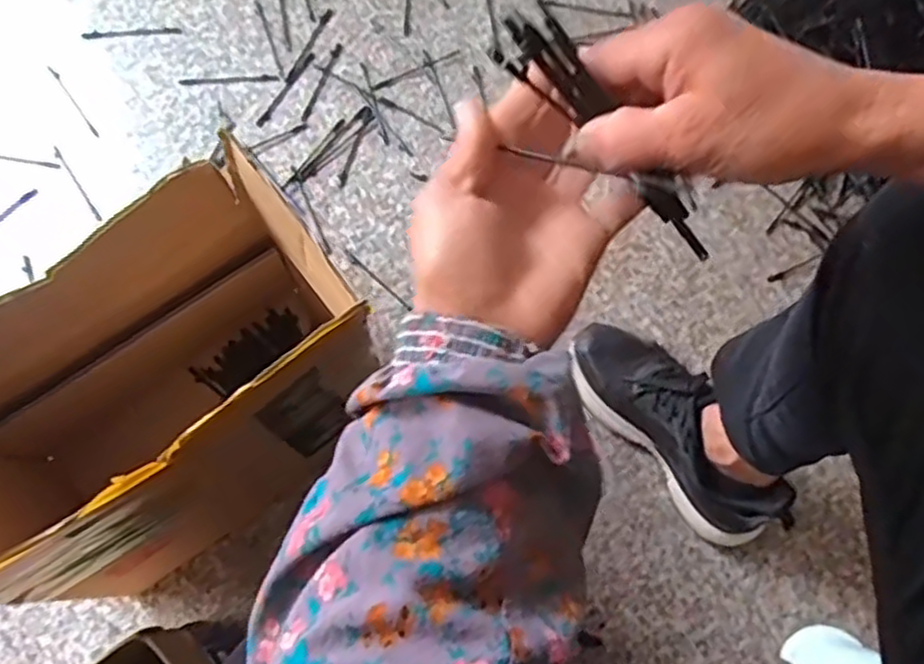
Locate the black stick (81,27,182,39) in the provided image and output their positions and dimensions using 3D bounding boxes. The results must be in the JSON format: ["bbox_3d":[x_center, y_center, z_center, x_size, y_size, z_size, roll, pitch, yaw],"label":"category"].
[{"bbox_3d":[-0.406,-0.369,0.898,0.119,0.004,0.014,-4,72,-2],"label":"black stick"}]

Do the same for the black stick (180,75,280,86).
[{"bbox_3d":[-0.278,-0.303,0.879,0.115,0.004,0.011,-3,72,-2],"label":"black stick"}]

